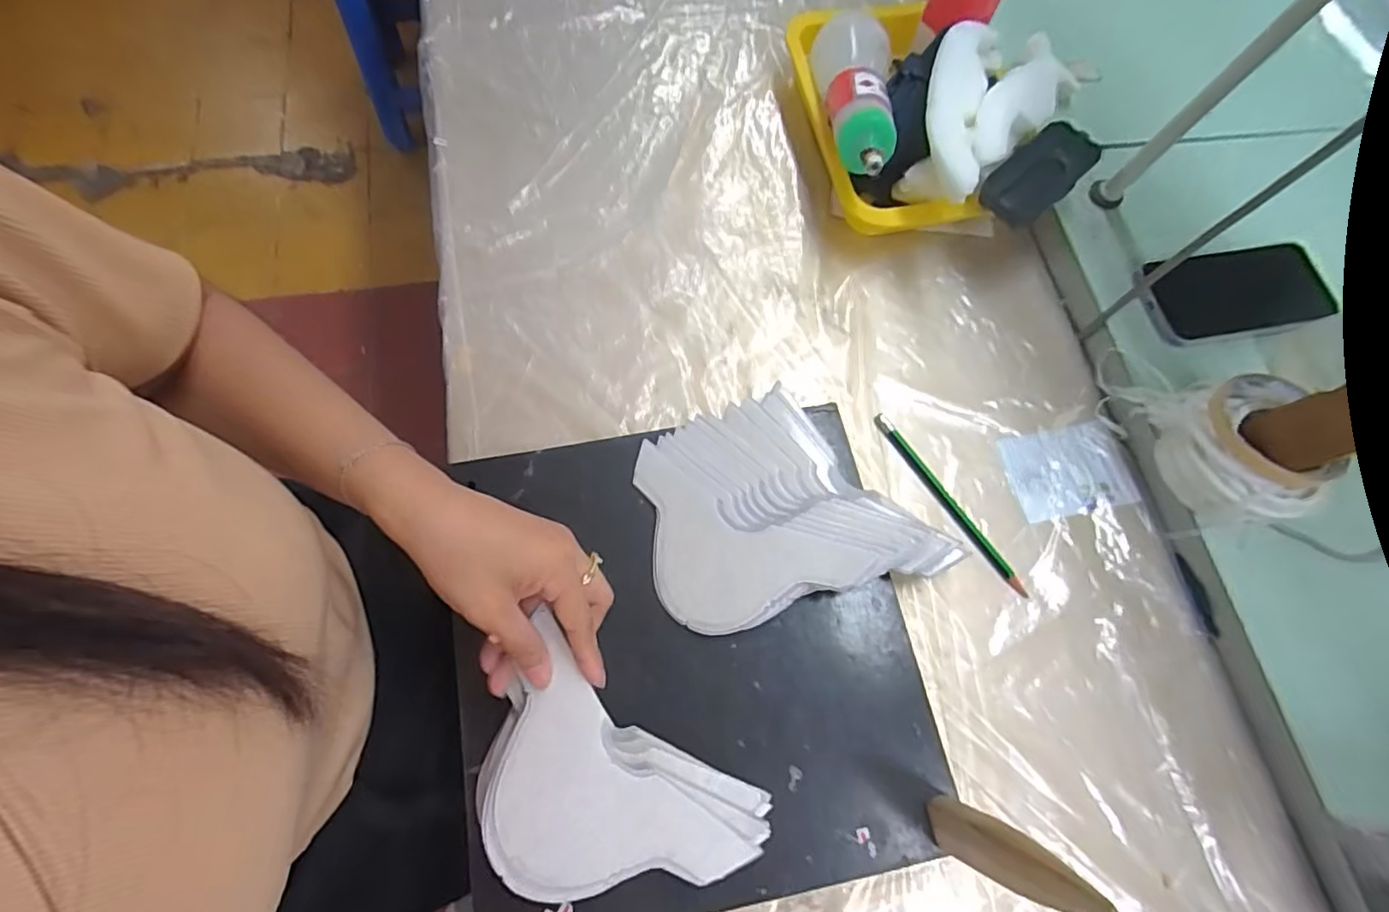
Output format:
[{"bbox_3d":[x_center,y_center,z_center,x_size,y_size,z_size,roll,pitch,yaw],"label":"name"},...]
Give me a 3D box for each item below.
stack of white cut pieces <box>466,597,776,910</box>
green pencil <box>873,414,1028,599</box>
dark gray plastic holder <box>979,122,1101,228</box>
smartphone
[{"bbox_3d":[-0.050,0.190,0.323,0.161,0.025,0.107,35,73,9],"label":"stack of white cut pieces"},{"bbox_3d":[0.197,0.035,0.457,0.011,0.006,0.167,-33,75,-13],"label":"green pencil"},{"bbox_3d":[0.290,-0.237,0.497,0.102,0.024,0.054,-40,77,-14],"label":"dark gray plastic holder"},{"bbox_3d":[0.450,-0.135,0.493,0.148,0.014,0.078,-11,72,-6],"label":"smartphone"}]

